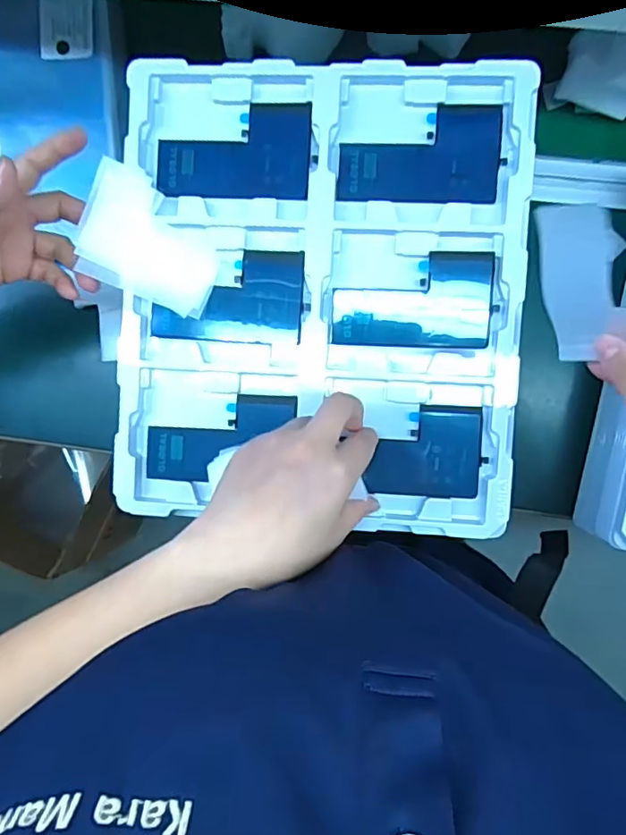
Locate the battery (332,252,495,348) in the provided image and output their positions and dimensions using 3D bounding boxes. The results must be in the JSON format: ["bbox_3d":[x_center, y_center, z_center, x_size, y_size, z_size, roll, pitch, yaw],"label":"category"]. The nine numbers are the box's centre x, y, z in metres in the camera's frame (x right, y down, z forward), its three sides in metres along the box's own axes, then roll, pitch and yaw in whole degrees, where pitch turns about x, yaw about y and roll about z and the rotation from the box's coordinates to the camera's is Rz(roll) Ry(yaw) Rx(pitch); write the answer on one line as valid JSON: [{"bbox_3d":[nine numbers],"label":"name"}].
[{"bbox_3d":[0.069,-0.082,0.383,0.107,0.006,0.063,2,91,4],"label":"battery"}]

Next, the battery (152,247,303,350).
[{"bbox_3d":[-0.060,-0.087,0.395,0.105,0.005,0.065,4,91,4],"label":"battery"}]

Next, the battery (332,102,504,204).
[{"bbox_3d":[0.073,-0.181,0.380,0.109,0.004,0.064,2,91,4],"label":"battery"}]

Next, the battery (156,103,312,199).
[{"bbox_3d":[-0.055,-0.188,0.389,0.106,0.005,0.064,3,91,4],"label":"battery"}]

